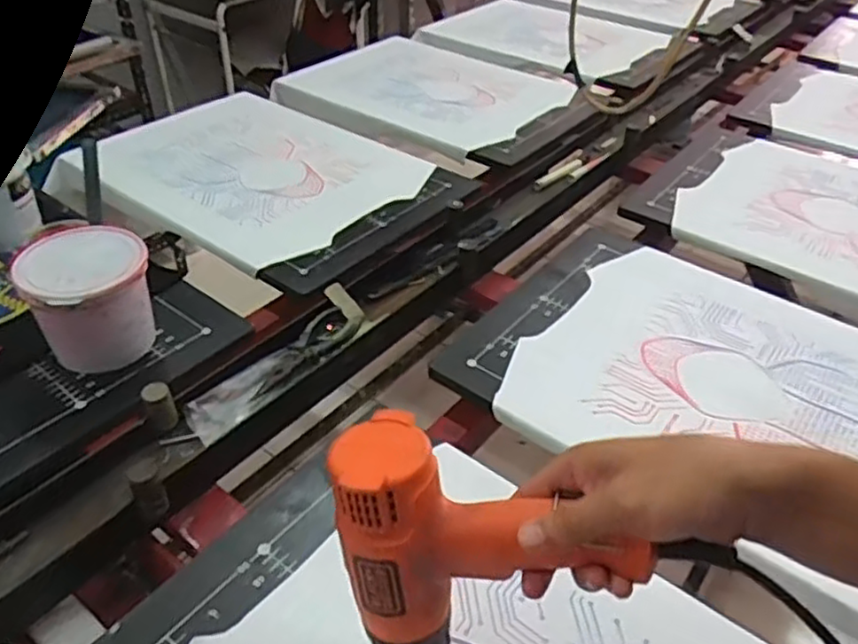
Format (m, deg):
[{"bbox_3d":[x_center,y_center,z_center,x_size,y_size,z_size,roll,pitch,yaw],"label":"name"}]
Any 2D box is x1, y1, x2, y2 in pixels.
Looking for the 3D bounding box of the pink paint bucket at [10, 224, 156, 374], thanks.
[{"bbox_3d":[-0.355,-0.015,0.736,0.115,0.138,0.111,1,37,-1],"label":"pink paint bucket"}]

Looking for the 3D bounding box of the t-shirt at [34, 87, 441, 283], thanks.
[{"bbox_3d":[-0.308,-0.271,1.152,0.551,0.031,0.454,27,44,29],"label":"t-shirt"}]

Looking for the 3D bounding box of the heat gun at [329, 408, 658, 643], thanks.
[{"bbox_3d":[0.023,0.158,0.414,0.175,0.168,0.071,19,40,21],"label":"heat gun"}]

